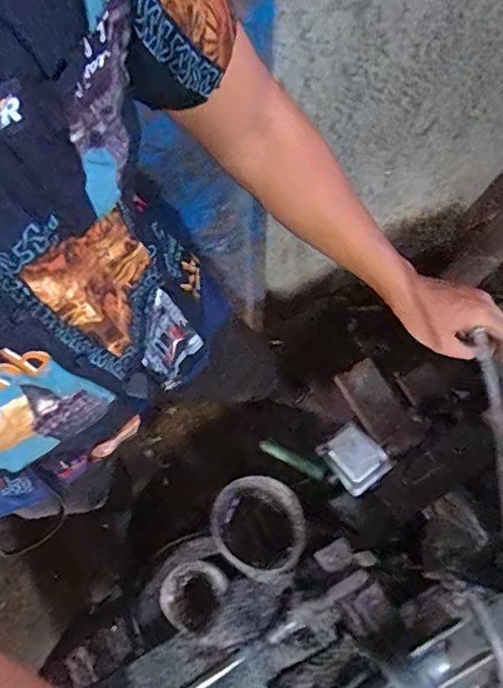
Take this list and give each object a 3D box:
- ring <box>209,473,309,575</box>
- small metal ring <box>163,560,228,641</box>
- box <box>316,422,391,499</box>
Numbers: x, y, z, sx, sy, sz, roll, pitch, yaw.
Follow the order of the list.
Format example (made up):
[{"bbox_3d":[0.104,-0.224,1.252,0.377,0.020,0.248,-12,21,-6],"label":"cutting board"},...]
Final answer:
[{"bbox_3d":[0.010,0.241,0.678,0.131,0.029,0.121,-5,47,6],"label":"ring"},{"bbox_3d":[-0.070,0.328,0.657,0.087,0.031,0.086,-14,54,20],"label":"small metal ring"},{"bbox_3d":[0.149,0.163,0.735,0.074,0.026,0.085,-35,72,-15],"label":"box"}]

